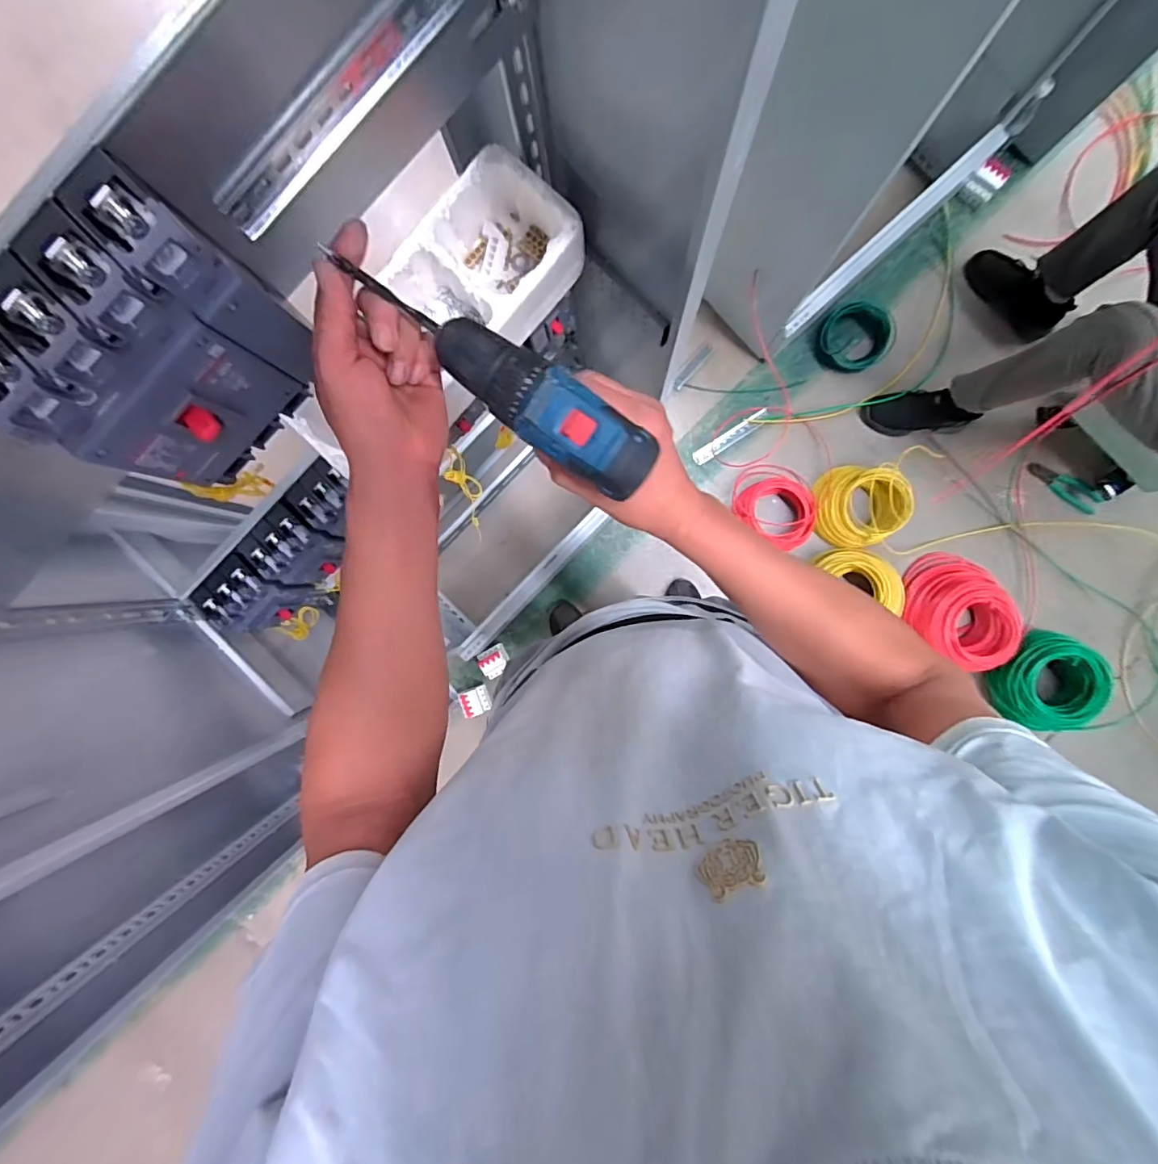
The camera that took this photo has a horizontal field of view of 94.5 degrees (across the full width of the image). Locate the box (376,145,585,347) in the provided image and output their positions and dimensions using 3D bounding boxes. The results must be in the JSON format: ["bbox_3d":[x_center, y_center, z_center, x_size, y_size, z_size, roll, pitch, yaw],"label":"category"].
[{"bbox_3d":[-0.100,-0.315,0.559,0.129,0.075,0.196,41,93,2],"label":"box"}]

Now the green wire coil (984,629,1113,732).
[{"bbox_3d":[1.259,0.265,1.436,0.216,0.125,0.259,19,92,3],"label":"green wire coil"}]

